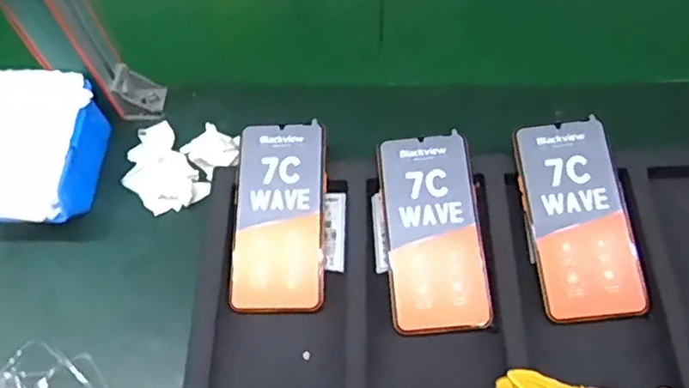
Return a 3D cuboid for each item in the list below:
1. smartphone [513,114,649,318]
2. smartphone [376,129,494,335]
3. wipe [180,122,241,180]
[{"bbox_3d":[0.187,0.018,0.478,0.076,0.008,0.160,-8,73,8],"label":"smartphone"},{"bbox_3d":[0.072,0.030,0.488,0.077,0.016,0.159,-5,73,1],"label":"smartphone"},{"bbox_3d":[-0.121,-0.042,0.556,0.041,0.027,0.058,-40,64,-19],"label":"wipe"}]

